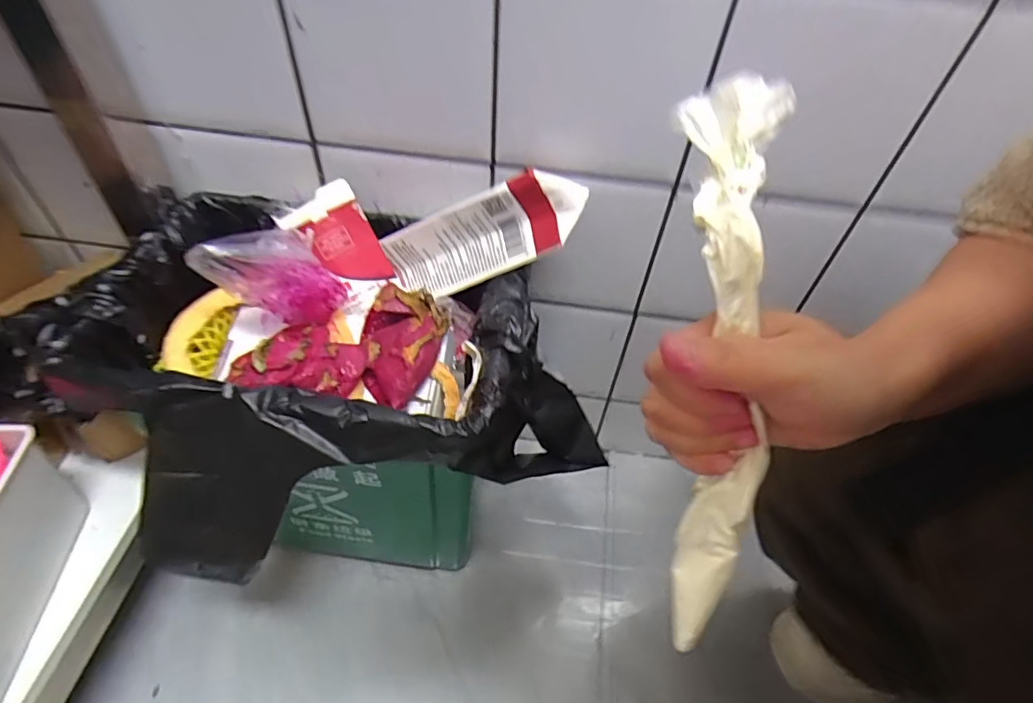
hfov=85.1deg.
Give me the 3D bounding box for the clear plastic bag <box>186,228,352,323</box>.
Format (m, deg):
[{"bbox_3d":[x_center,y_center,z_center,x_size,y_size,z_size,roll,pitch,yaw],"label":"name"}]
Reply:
[{"bbox_3d":[-0.186,-0.056,0.427,0.085,0.075,0.053,-31,60,-26],"label":"clear plastic bag"}]

